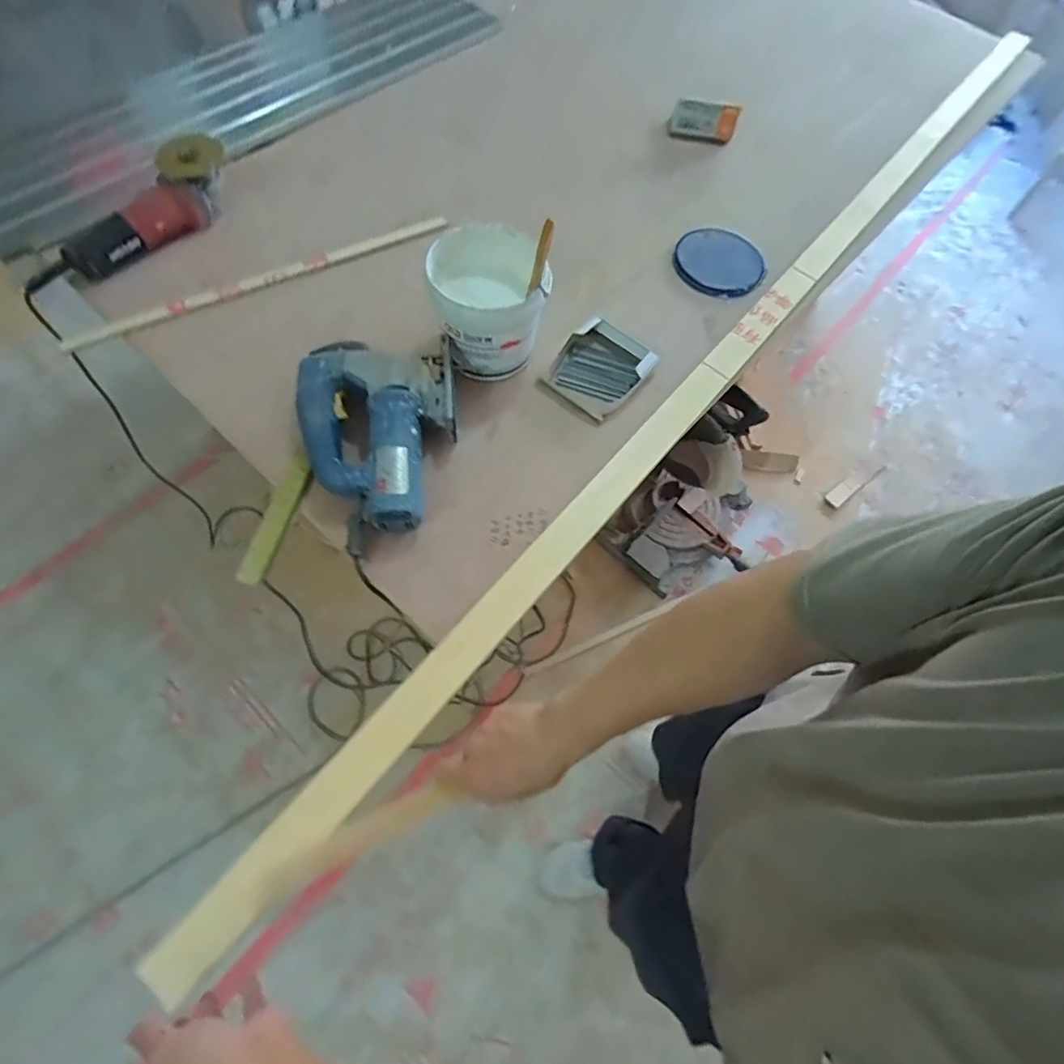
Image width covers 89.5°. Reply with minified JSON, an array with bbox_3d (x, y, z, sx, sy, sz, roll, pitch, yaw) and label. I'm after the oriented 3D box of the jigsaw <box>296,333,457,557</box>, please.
[{"bbox_3d":[-0.199,-0.133,0.705,0.202,0.084,0.322,-4,67,-7],"label":"jigsaw"}]

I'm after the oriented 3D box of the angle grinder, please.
[{"bbox_3d":[-0.607,-0.474,0.828,0.085,0.091,0.345,42,82,15],"label":"angle grinder"}]

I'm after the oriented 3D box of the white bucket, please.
[{"bbox_3d":[-0.066,-0.311,0.756,0.136,0.151,0.144,2,66,-4],"label":"white bucket"}]

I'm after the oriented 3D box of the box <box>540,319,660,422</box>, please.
[{"bbox_3d":[0.100,-0.247,0.806,0.129,0.034,0.144,40,69,12],"label":"box"}]

